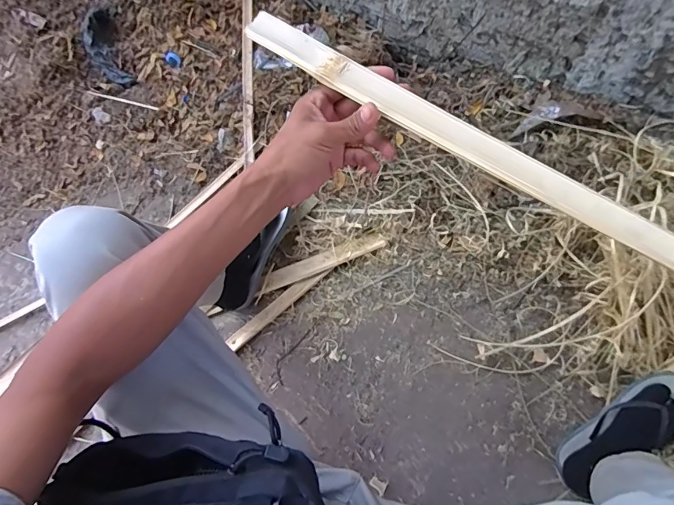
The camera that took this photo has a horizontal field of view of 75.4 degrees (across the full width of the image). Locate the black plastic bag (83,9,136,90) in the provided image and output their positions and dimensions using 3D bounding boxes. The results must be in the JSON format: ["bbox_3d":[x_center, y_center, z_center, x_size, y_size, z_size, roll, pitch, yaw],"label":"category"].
[{"bbox_3d":[-0.569,-0.498,1.073,0.091,0.036,0.200,-18,100,-4],"label":"black plastic bag"}]

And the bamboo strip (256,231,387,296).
[{"bbox_3d":[-0.034,0.020,0.913,0.274,0.010,0.039,-22,70,-5],"label":"bamboo strip"}]

